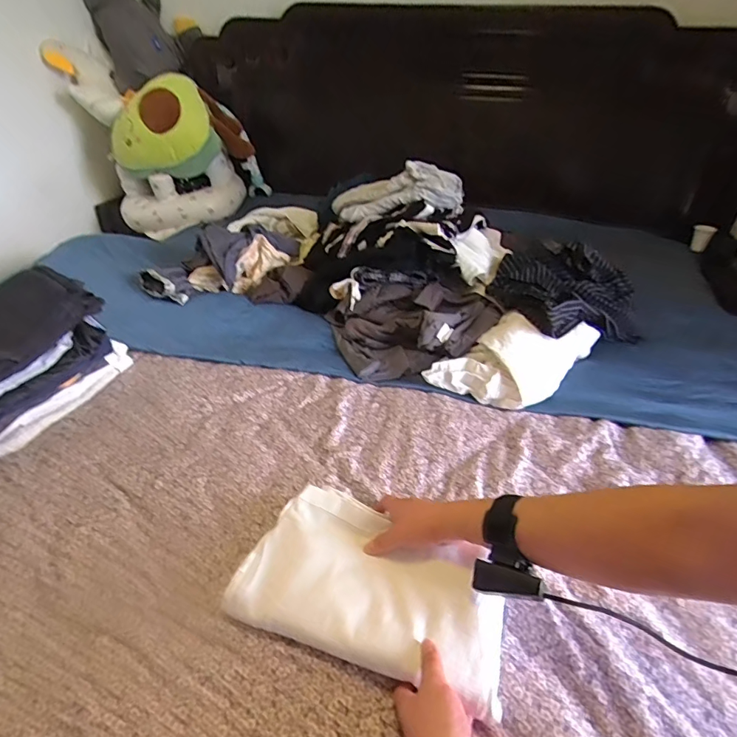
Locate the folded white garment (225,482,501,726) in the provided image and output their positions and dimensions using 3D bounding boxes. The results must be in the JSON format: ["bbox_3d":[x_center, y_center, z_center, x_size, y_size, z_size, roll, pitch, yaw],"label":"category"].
[{"bbox_3d":[0.010,0.249,0.530,0.291,0.061,0.164,15,39,16],"label":"folded white garment"}]

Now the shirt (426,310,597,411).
[{"bbox_3d":[0.279,-0.023,0.867,0.307,0.101,0.152,-23,44,-30],"label":"shirt"}]

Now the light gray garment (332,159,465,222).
[{"bbox_3d":[0.070,-0.409,1.072,0.293,0.116,0.189,-1,35,-3],"label":"light gray garment"}]

